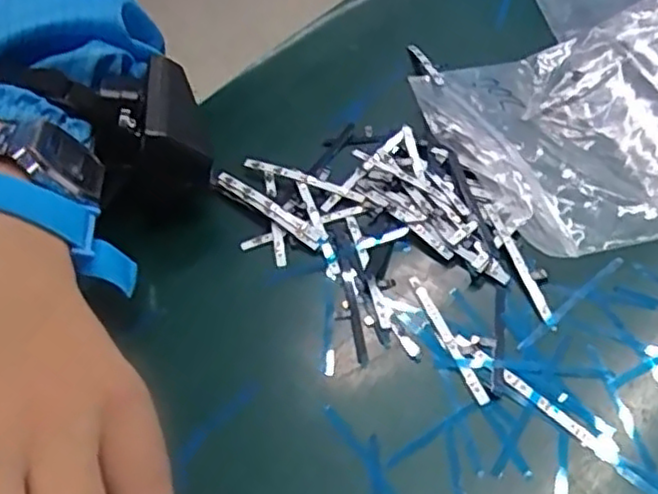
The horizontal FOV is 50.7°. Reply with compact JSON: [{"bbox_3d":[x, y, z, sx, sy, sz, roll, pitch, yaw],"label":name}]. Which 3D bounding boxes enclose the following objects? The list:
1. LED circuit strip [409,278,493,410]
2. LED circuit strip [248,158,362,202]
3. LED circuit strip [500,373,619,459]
[{"bbox_3d":[0.044,0.033,0.257,0.005,0.004,0.060,-18,51,-11],"label":"LED circuit strip"},{"bbox_3d":[-0.012,-0.031,0.312,0.059,0.004,0.005,18,53,18],"label":"LED circuit strip"},{"bbox_3d":[0.076,0.057,0.233,0.043,0.004,0.006,35,71,28],"label":"LED circuit strip"}]

